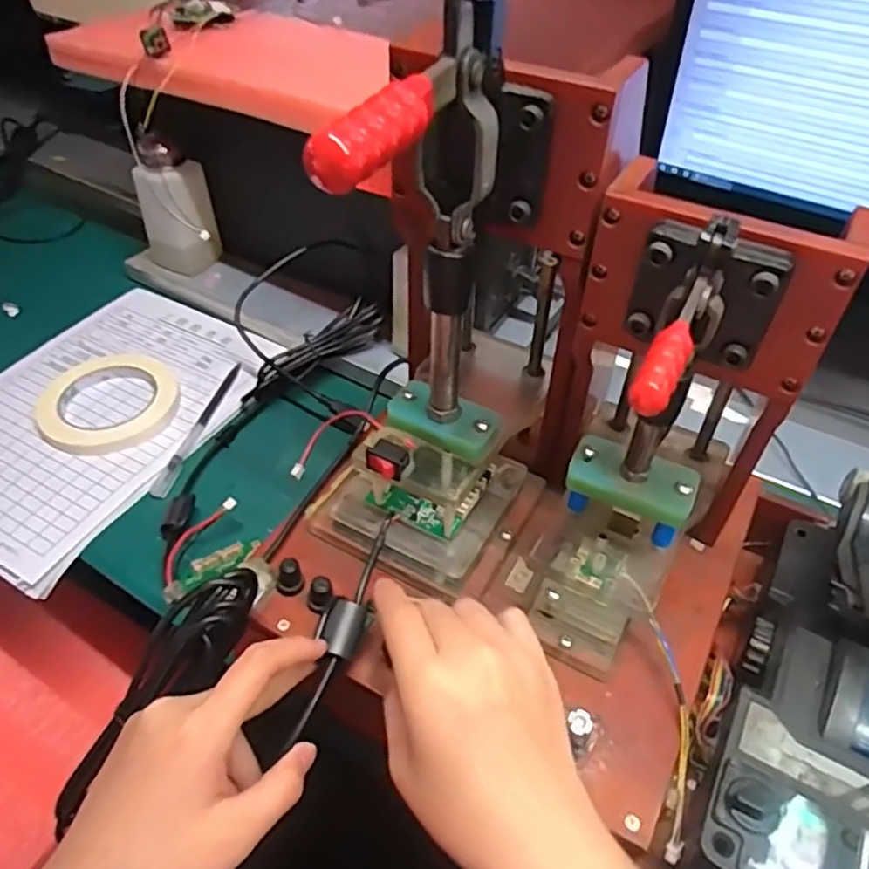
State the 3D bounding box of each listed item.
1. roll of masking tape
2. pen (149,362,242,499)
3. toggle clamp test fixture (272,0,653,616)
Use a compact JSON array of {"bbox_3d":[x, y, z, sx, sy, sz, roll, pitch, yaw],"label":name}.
[{"bbox_3d":[-0.281,-0.029,0.586,0.112,0.013,0.112,1,46,-1],"label":"roll of masking tape"},{"bbox_3d":[-0.199,-0.007,0.582,0.013,0.012,0.151,12,47,10],"label":"pen"},{"bbox_3d":[-0.005,-0.049,0.326,0.109,0.281,0.174,26,51,22],"label":"toggle clamp test fixture"}]

